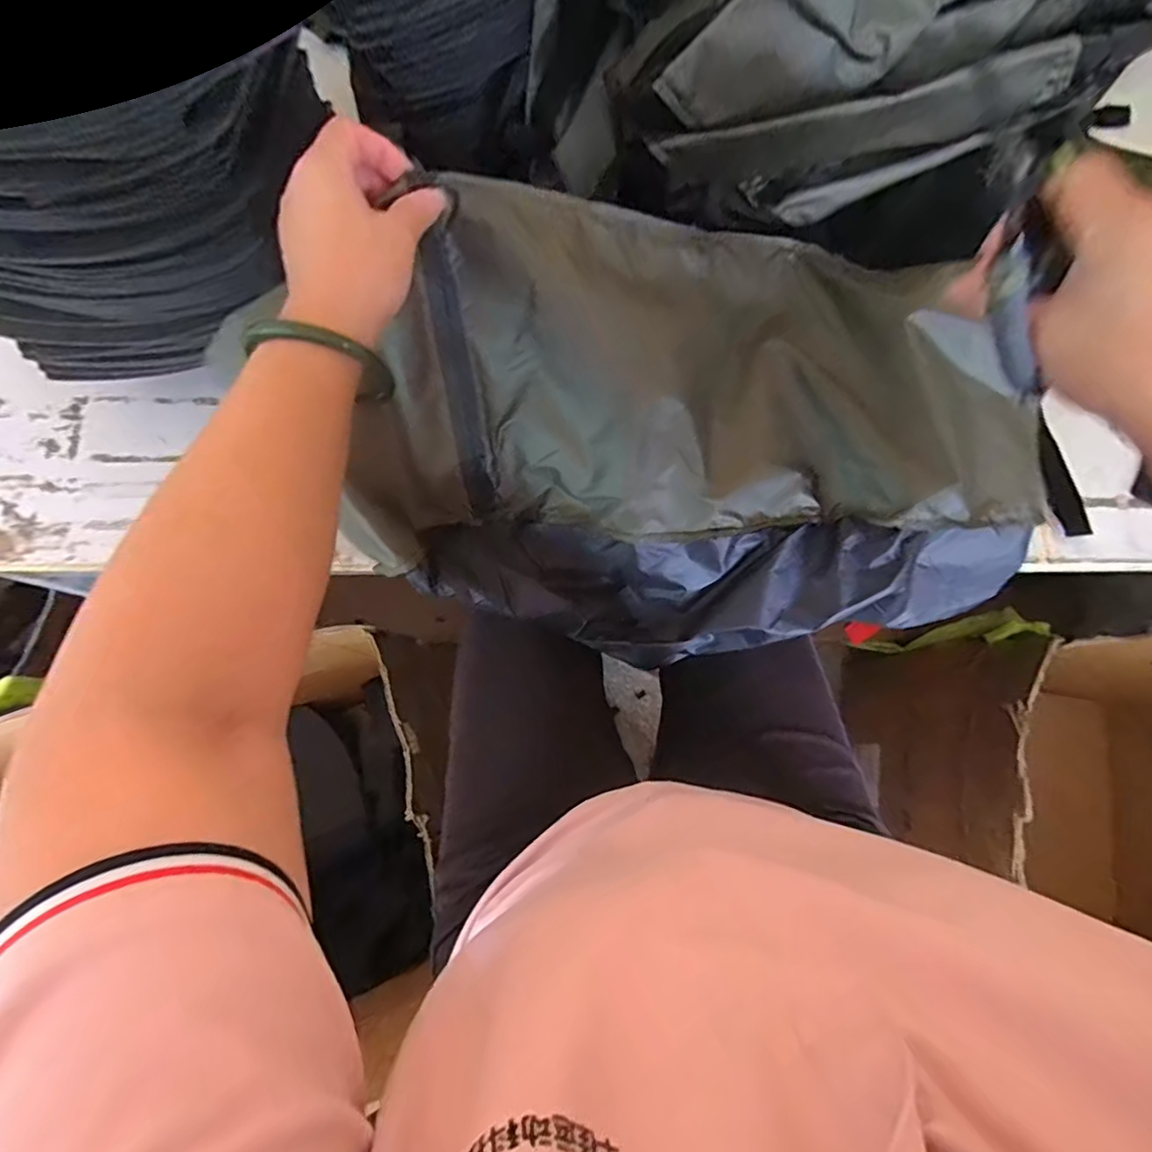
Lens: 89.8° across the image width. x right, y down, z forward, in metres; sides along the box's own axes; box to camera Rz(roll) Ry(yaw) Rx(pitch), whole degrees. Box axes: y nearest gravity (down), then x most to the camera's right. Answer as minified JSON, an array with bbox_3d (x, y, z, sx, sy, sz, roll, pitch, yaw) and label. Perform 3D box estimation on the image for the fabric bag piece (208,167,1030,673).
[{"bbox_3d":[0.095,-0.101,0.425,0.493,0.172,0.289,-8,77,-3],"label":"fabric bag piece"}]

